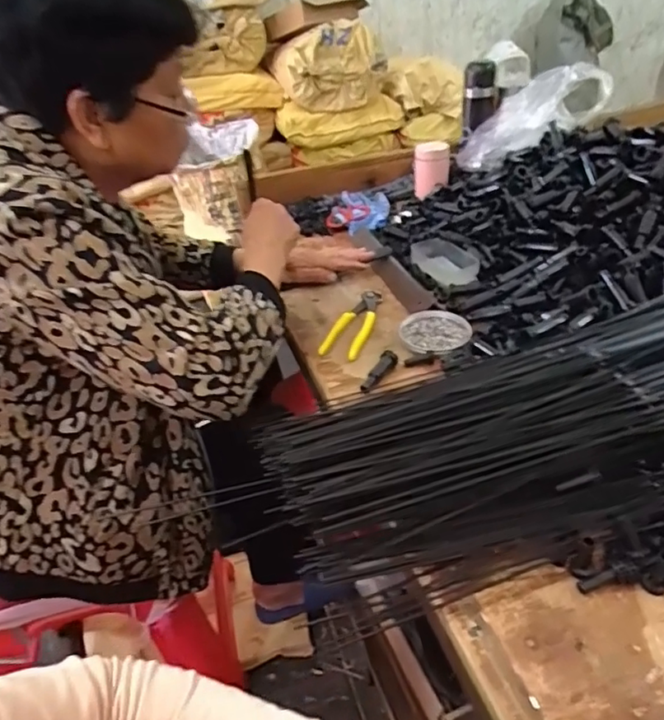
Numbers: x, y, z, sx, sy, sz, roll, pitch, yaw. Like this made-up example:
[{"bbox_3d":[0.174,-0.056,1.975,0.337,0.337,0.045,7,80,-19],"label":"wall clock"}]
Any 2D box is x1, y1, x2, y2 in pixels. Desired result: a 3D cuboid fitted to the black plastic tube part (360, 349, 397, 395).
[{"bbox_3d":[0.057,0.014,0.689,0.019,0.023,0.074,16,40,28],"label":"black plastic tube part"}]

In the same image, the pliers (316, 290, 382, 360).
[{"bbox_3d":[0.032,-0.053,0.798,0.053,0.013,0.163,8,37,19],"label":"pliers"}]

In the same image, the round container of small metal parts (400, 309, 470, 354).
[{"bbox_3d":[0.137,-0.039,0.752,0.091,0.011,0.092,-2,35,6],"label":"round container of small metal parts"}]

